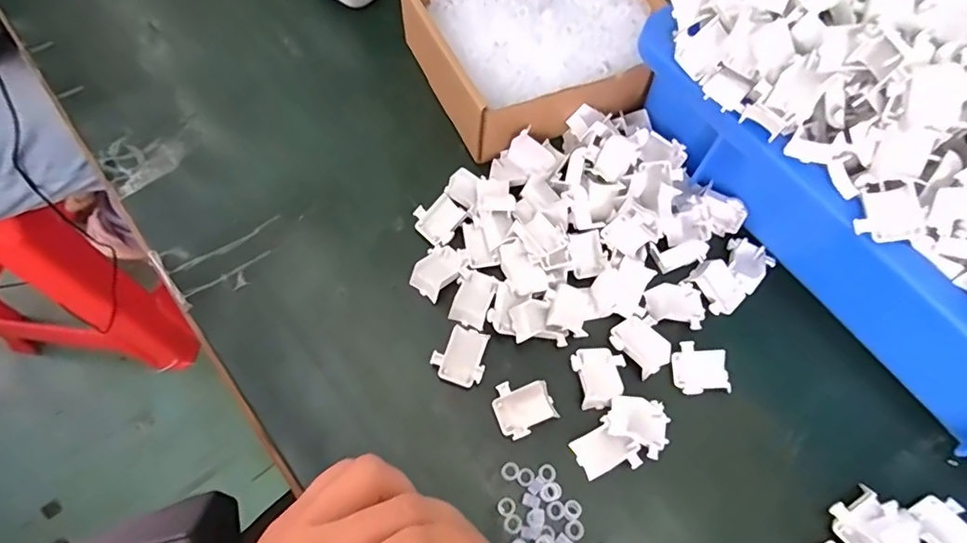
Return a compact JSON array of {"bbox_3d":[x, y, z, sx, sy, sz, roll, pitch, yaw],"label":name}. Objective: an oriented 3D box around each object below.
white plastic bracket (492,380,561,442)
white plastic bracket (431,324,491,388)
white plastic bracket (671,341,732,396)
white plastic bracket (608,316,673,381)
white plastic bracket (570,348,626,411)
[{"bbox_3d":[0.021,0.073,0.283,0.031,0.010,0.029,-20,68,-12],"label":"white plastic bracket"},{"bbox_3d":[-0.013,0.047,0.291,0.029,0.012,0.030,18,65,5],"label":"white plastic bracket"},{"bbox_3d":[0.125,0.056,0.299,0.030,0.008,0.029,3,65,-2],"label":"white plastic bracket"},{"bbox_3d":[0.093,0.043,0.306,0.029,0.007,0.033,-32,71,-16],"label":"white plastic bracket"},{"bbox_3d":[0.067,0.059,0.294,0.029,0.007,0.033,-10,66,-8],"label":"white plastic bracket"}]

